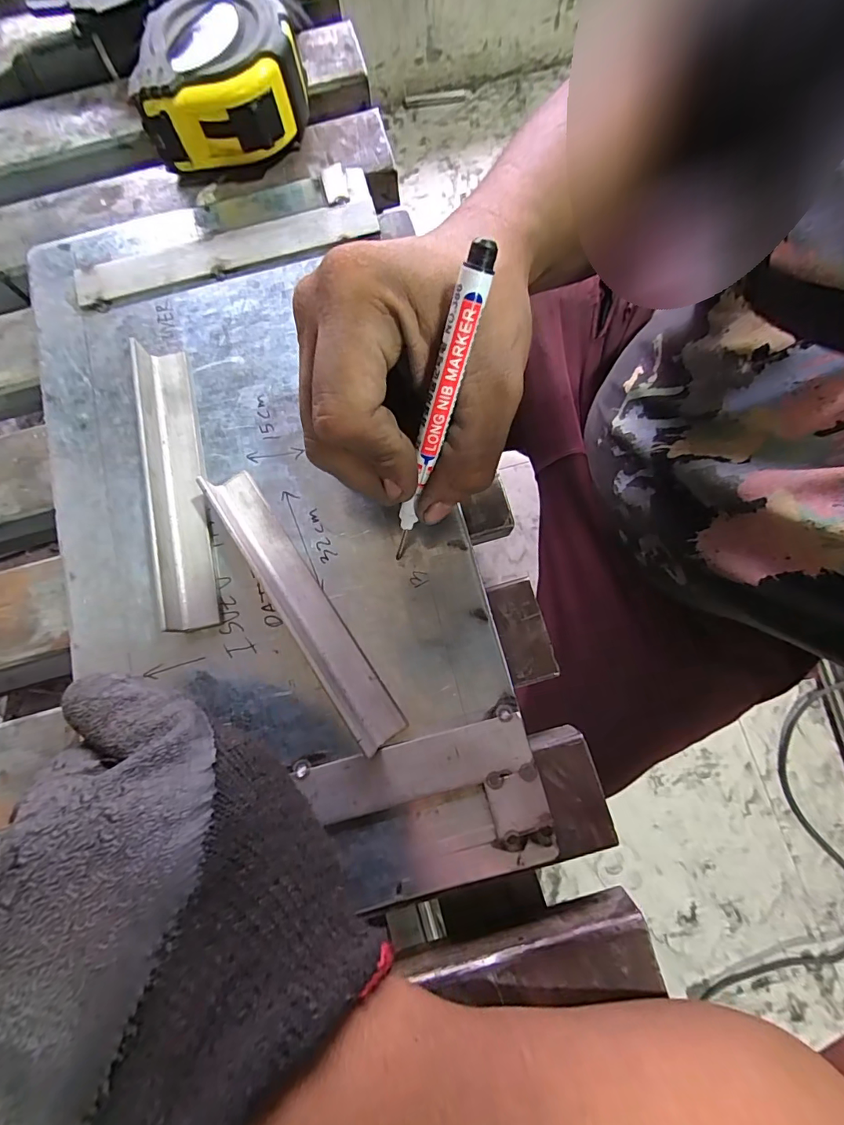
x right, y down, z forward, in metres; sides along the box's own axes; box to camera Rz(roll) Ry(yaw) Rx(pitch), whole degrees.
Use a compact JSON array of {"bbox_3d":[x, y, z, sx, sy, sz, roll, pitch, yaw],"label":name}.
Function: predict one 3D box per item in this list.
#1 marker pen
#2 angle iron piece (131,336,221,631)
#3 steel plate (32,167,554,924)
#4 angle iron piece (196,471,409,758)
[{"bbox_3d":[0.004,-0.051,0.186,0.010,0.122,0.010,22,37,6],"label":"marker pen"},{"bbox_3d":[-0.124,-0.041,0.226,0.024,0.019,0.148,-11,79,-1],"label":"angle iron piece"},{"bbox_3d":[-0.083,-0.028,0.229,0.203,0.007,0.367,-13,79,0],"label":"steel plate"},{"bbox_3d":[-0.059,0.018,0.213,0.025,0.018,0.151,-34,80,-5],"label":"angle iron piece"}]

